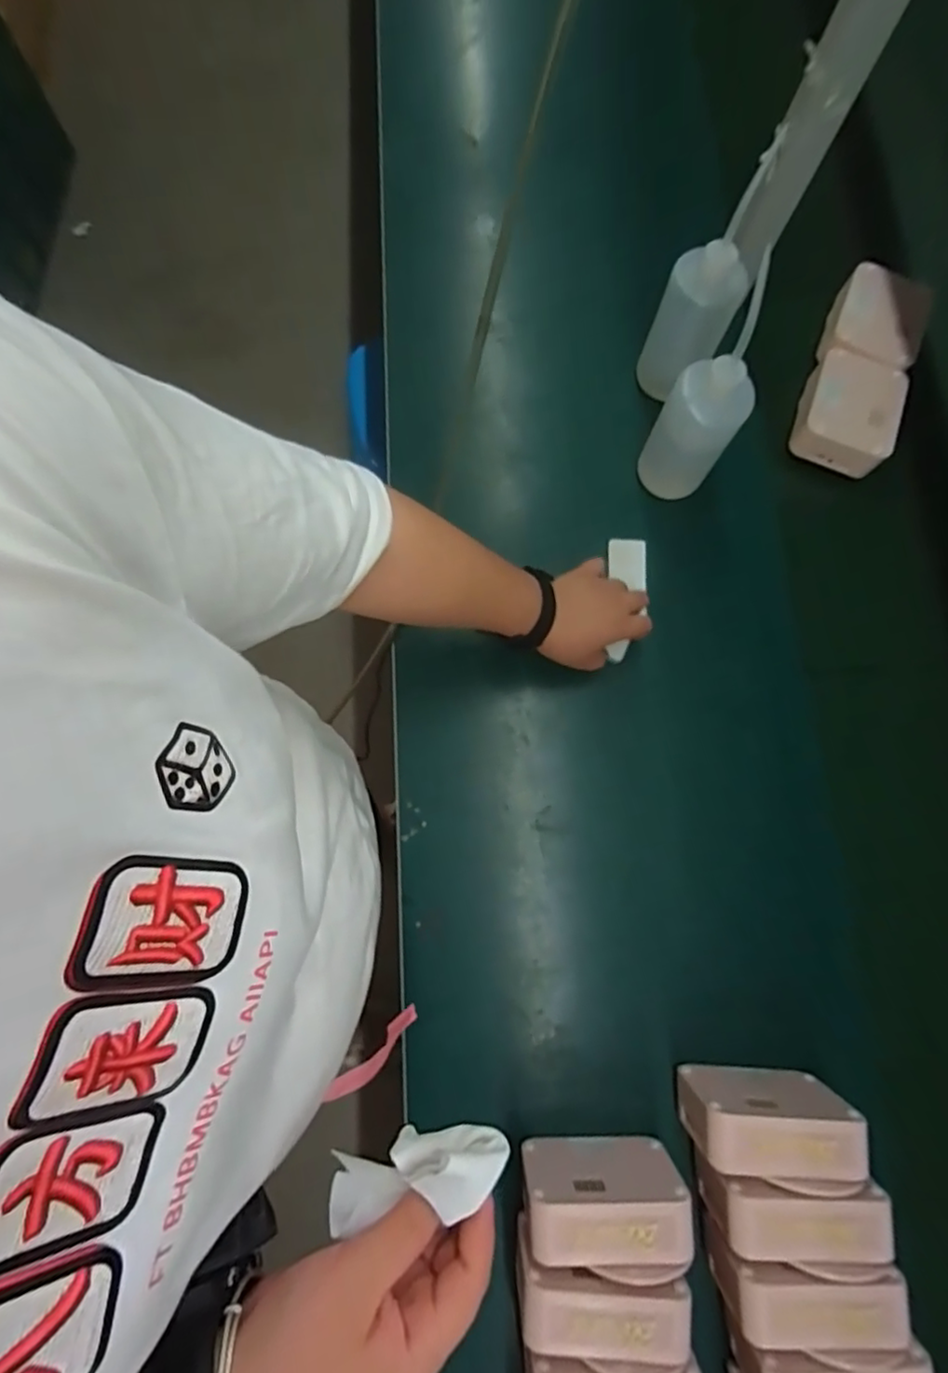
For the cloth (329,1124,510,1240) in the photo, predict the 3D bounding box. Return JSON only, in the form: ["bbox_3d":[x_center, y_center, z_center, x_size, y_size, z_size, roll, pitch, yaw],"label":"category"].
[{"bbox_3d":[-0.033,0.262,0.327,0.099,0.039,0.034,-22,78,12],"label":"cloth"}]

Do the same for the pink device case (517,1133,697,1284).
[{"bbox_3d":[0.105,0.430,0.511,0.126,0.094,0.056,-1,77,-1],"label":"pink device case"}]

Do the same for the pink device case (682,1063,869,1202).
[{"bbox_3d":[0.245,0.372,0.523,0.124,0.095,0.056,3,77,-1],"label":"pink device case"}]

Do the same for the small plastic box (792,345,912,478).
[{"bbox_3d":[0.427,-0.310,0.702,0.101,0.046,0.117,23,78,4],"label":"small plastic box"}]

